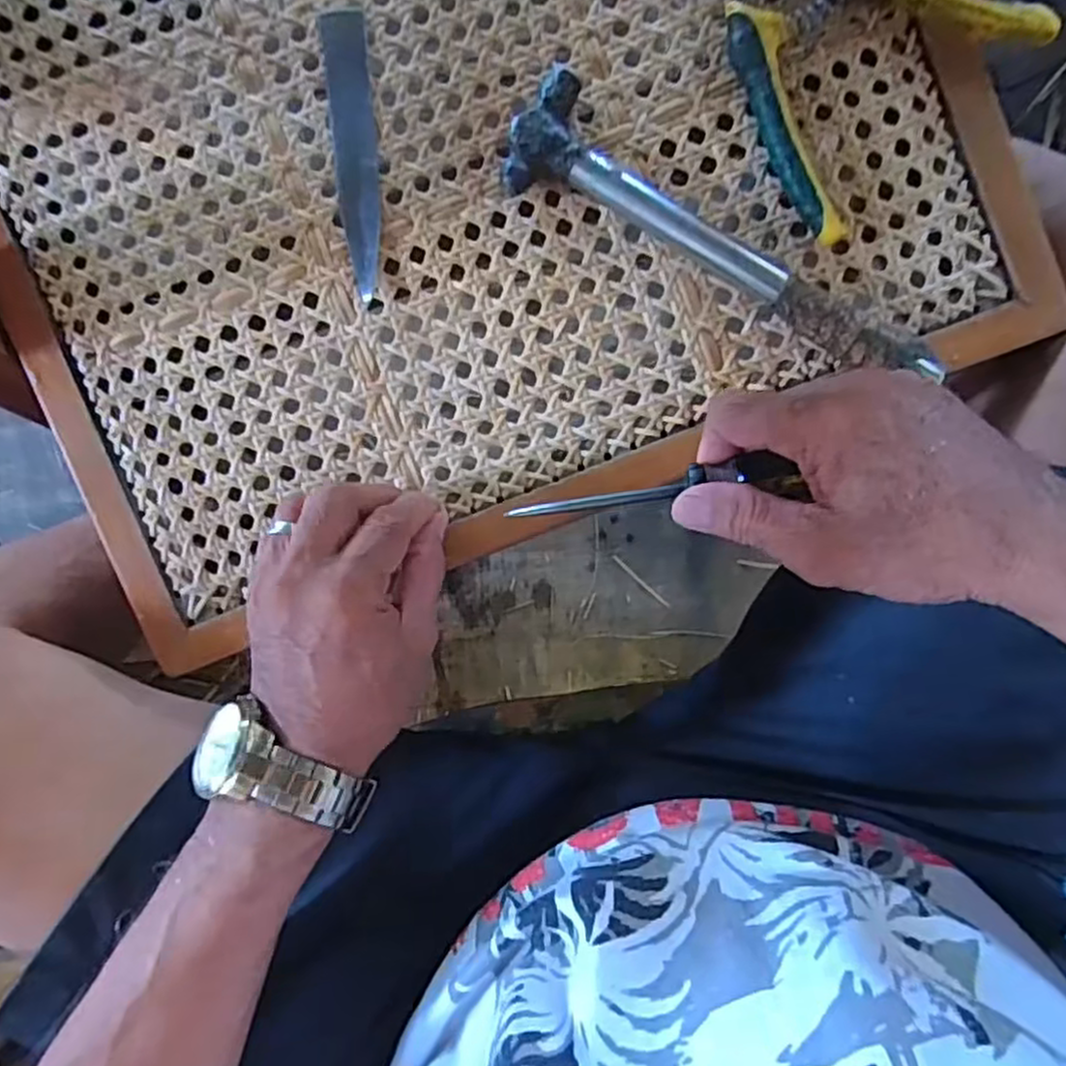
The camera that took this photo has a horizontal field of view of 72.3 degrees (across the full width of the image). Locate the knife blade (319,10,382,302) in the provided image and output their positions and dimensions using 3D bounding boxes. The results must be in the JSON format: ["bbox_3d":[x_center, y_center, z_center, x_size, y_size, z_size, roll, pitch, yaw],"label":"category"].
[{"bbox_3d":[-0.088,-0.188,0.364,0.022,0.004,0.136,-5,95,1],"label":"knife blade"}]

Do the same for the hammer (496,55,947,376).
[{"bbox_3d":[0.091,-0.137,0.355,0.228,0.027,0.053,33,94,-2],"label":"hammer"}]

